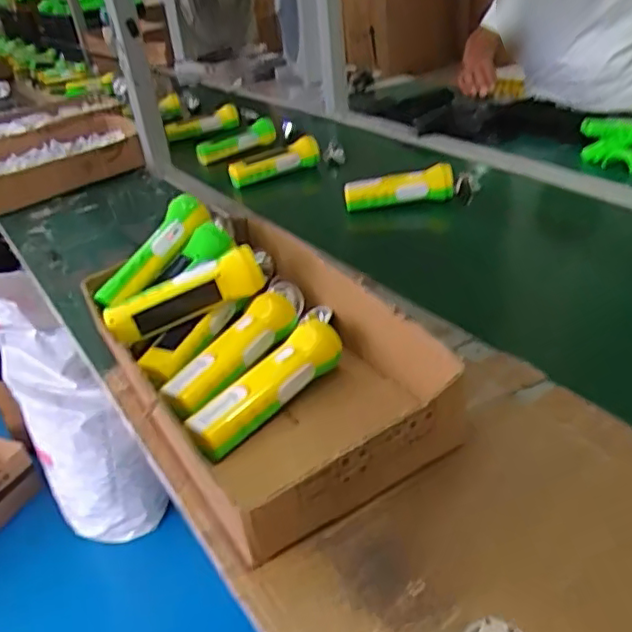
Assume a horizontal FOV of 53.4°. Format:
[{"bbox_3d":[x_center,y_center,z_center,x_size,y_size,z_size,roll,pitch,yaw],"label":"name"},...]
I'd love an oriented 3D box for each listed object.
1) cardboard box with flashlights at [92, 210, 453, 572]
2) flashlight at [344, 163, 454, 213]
[{"bbox_3d":[-0.068,0.027,0.611,0.226,0.107,0.401,-24,36,-25],"label":"cardboard box with flashlights"},{"bbox_3d":[0.130,-0.201,0.984,0.168,0.048,0.050,-2,33,9],"label":"flashlight"}]

